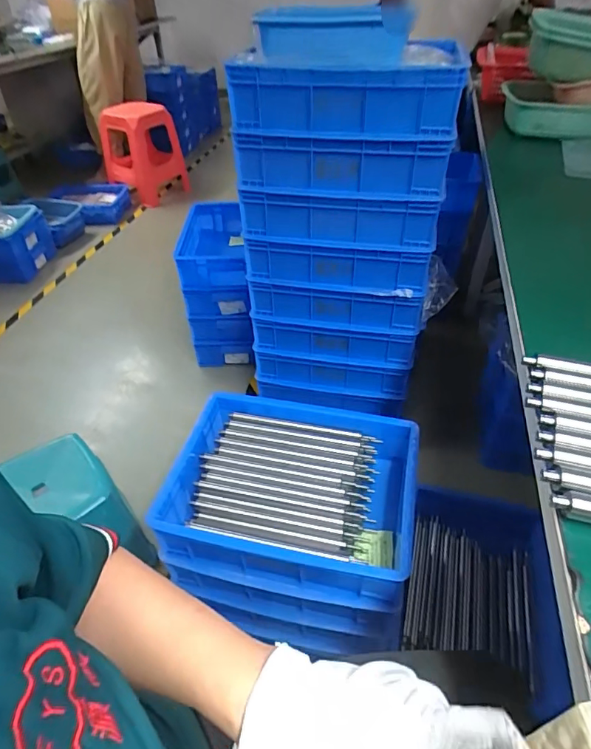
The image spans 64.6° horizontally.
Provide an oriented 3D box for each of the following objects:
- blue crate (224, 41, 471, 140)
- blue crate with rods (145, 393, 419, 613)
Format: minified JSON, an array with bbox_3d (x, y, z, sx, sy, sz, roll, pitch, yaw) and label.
[{"bbox_3d":[0.101,-0.521,0.853,0.400,0.115,0.281,12,44,16],"label":"blue crate"},{"bbox_3d":[-0.007,0.202,0.829,0.411,0.120,0.305,8,43,11],"label":"blue crate with rods"}]

